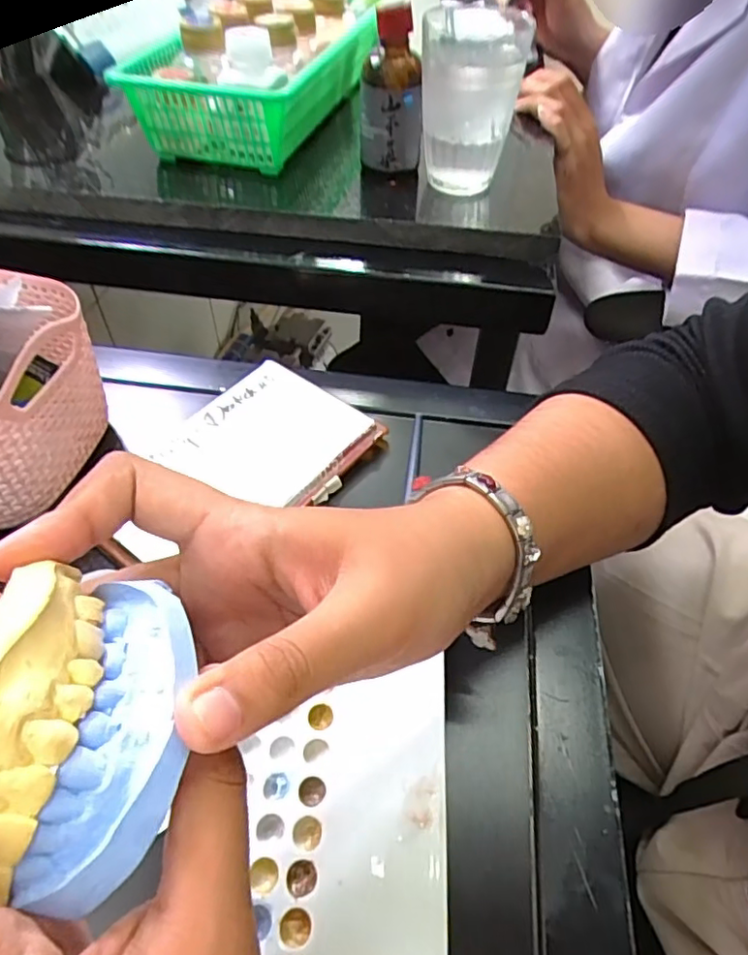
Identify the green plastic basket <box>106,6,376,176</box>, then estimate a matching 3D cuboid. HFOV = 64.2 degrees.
[{"bbox_3d":[-0.086,-0.311,0.466,0.131,0.060,0.214,14,51,9],"label":"green plastic basket"}]

